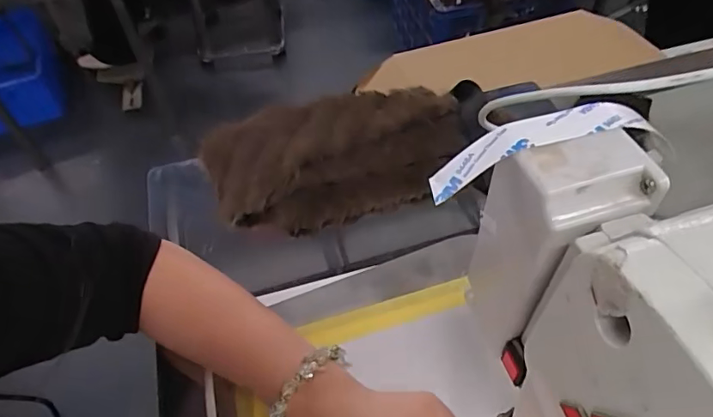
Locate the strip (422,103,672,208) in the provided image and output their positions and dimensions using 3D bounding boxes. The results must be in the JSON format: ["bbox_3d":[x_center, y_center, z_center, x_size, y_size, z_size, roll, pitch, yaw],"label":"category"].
[{"bbox_3d":[0.072,-0.024,0.200,0.087,0.021,0.015,-13,53,-7],"label":"strip"}]

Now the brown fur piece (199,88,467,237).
[{"bbox_3d":[-0.018,-0.056,0.506,0.262,0.056,0.141,-17,53,-10],"label":"brown fur piece"}]

